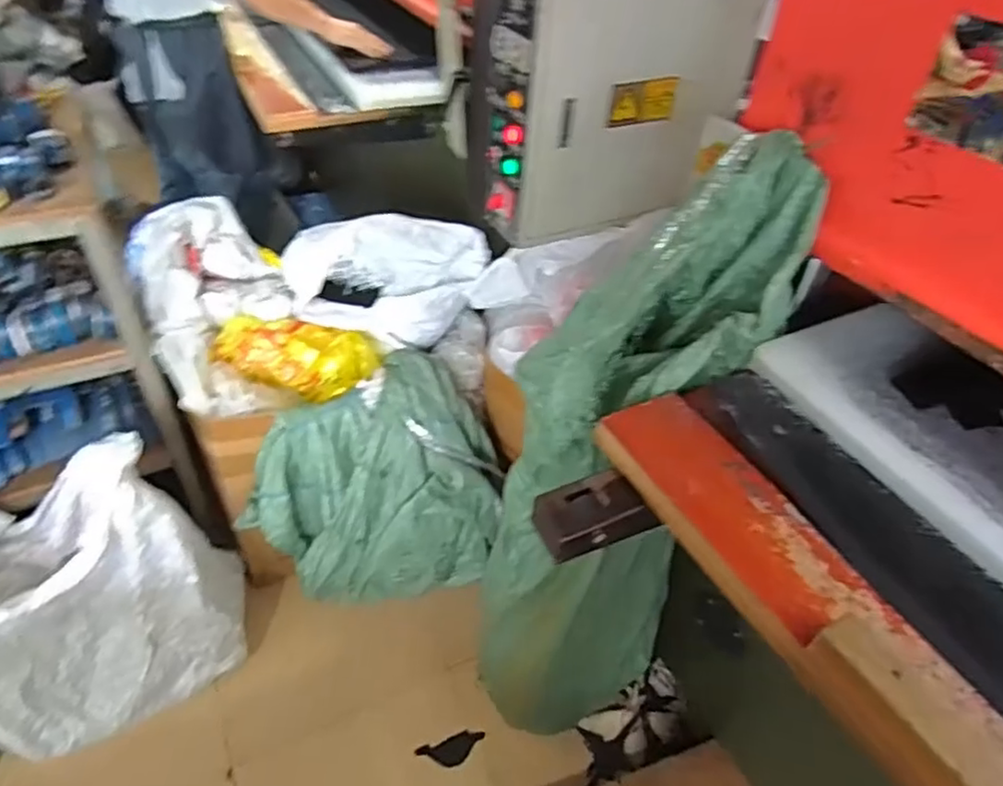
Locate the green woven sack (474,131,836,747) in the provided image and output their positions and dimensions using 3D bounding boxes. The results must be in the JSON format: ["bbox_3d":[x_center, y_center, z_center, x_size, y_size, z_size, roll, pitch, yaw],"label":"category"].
[{"bbox_3d":[0.177,0.227,1.084,0.348,1.196,0.259,-12,45,-18],"label":"green woven sack"}]

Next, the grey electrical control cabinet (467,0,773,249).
[{"bbox_3d":[0.196,-0.593,1.242,0.471,0.513,0.255,-10,45,-16],"label":"grey electrical control cabinet"}]

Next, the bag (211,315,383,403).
[{"bbox_3d":[-0.446,-0.076,1.391,0.318,0.149,0.129,9,40,-22],"label":"bag"}]

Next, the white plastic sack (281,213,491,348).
[{"bbox_3d":[-0.247,-0.253,1.406,0.427,0.253,0.162,-7,44,-13],"label":"white plastic sack"}]

